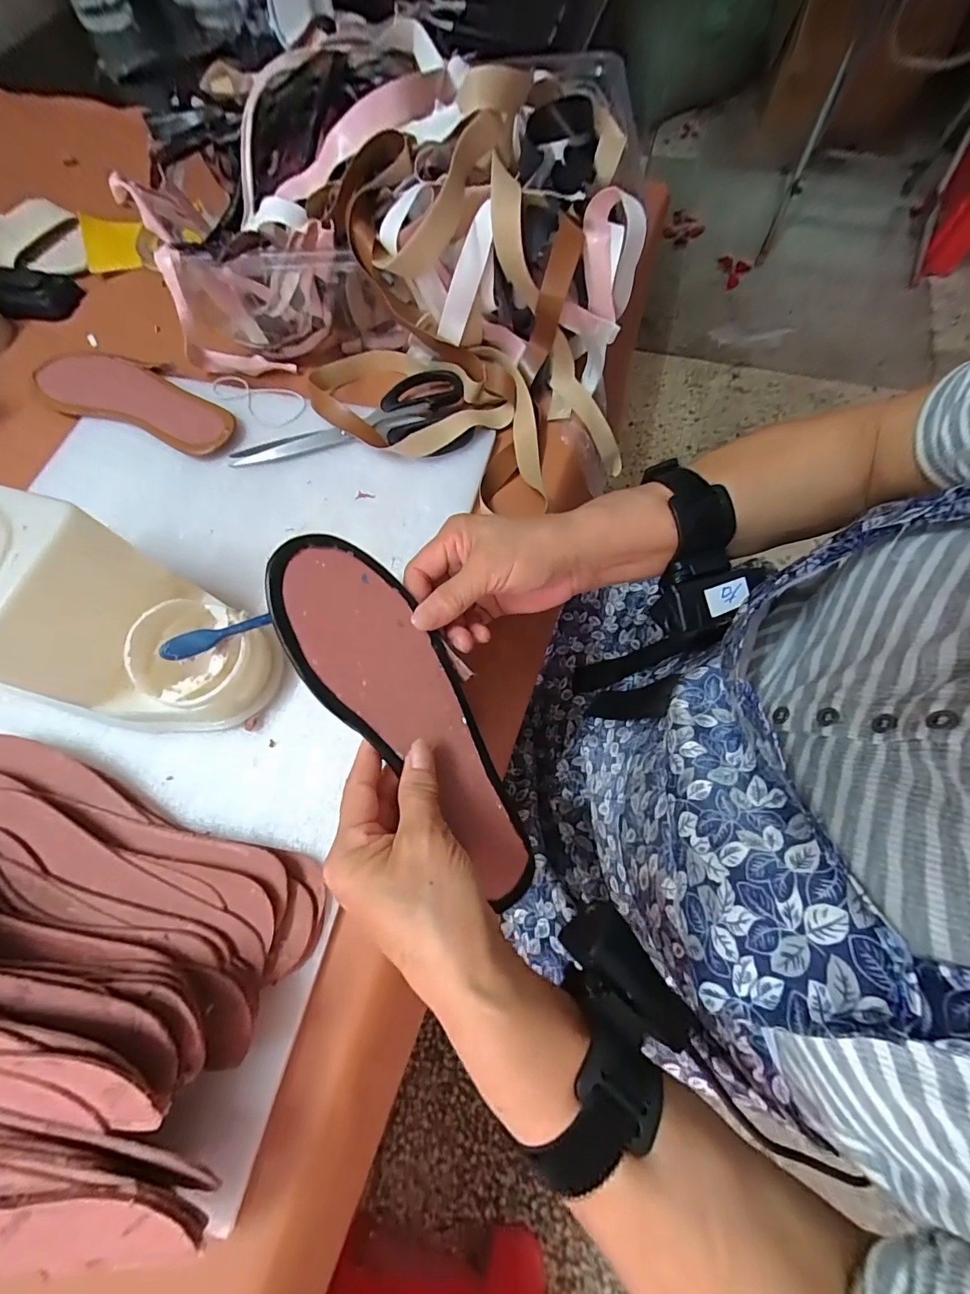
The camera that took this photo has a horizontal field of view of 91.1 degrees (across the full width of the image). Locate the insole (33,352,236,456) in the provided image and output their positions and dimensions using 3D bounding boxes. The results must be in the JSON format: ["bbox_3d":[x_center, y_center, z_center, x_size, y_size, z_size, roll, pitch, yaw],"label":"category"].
[{"bbox_3d":[-0.308,-0.222,0.419,0.205,0.010,0.064,22,73,8],"label":"insole"}]

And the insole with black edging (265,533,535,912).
[{"bbox_3d":[-0.041,0.043,0.271,0.072,0.006,0.230,-35,98,-28],"label":"insole with black edging"}]

